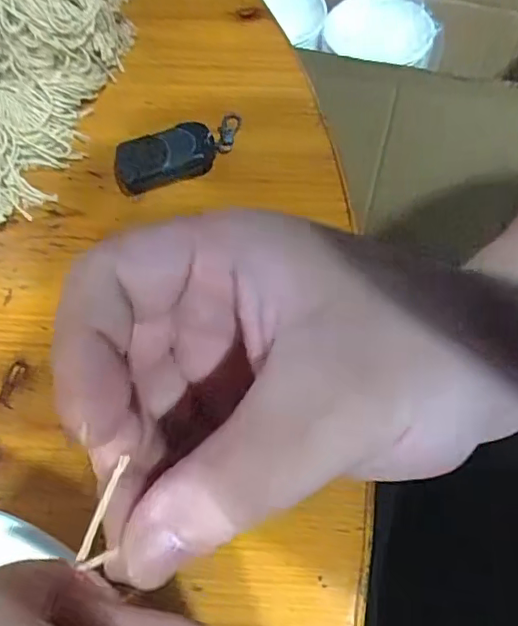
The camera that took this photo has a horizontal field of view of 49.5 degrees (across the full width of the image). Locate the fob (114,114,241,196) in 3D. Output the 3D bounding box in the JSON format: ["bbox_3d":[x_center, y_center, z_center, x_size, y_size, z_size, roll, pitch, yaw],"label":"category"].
[{"bbox_3d":[-0.049,-0.103,0.355,0.086,0.015,0.038,-22,65,-9],"label":"fob"}]

